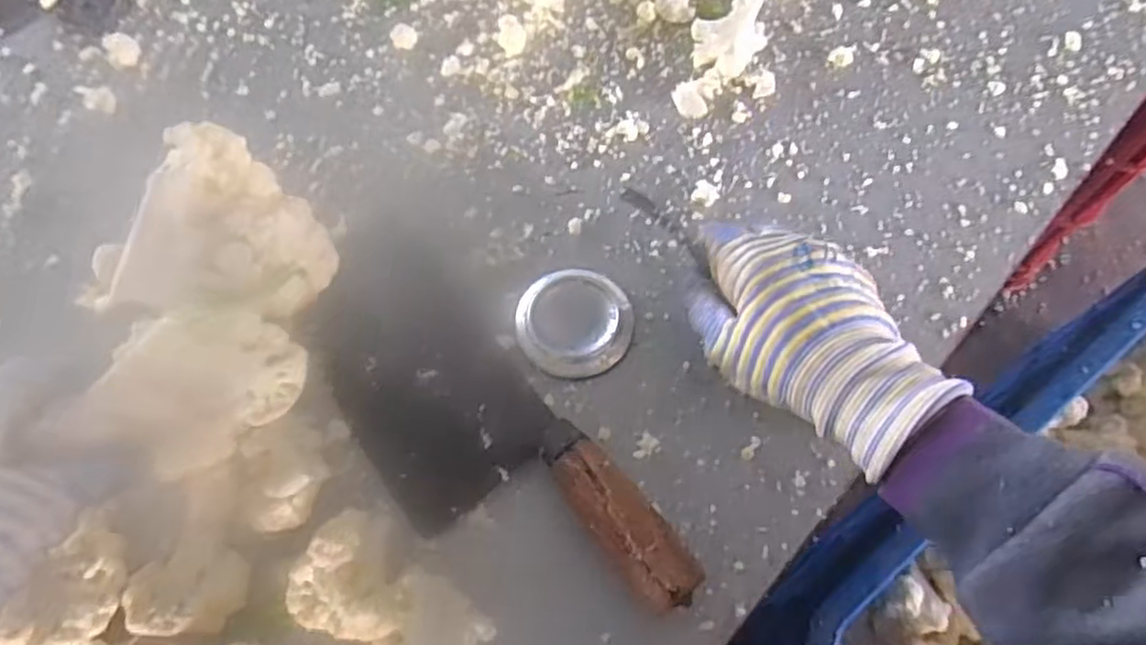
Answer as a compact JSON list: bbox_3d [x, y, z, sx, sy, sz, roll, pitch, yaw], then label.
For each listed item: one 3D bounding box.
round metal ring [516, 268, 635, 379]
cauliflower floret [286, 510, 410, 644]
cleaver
[{"bbox_3d":[0.001,-0.001,0.383,0.060,0.015,0.059,-1,64,1],"label":"round metal ring"},{"bbox_3d":[-0.095,0.112,0.320,0.052,0.033,0.052,-1,64,1],"label":"cauliflower floret"},{"bbox_3d":[-0.056,0.044,0.356,0.095,0.028,0.257,-32,68,-13],"label":"cleaver"}]

